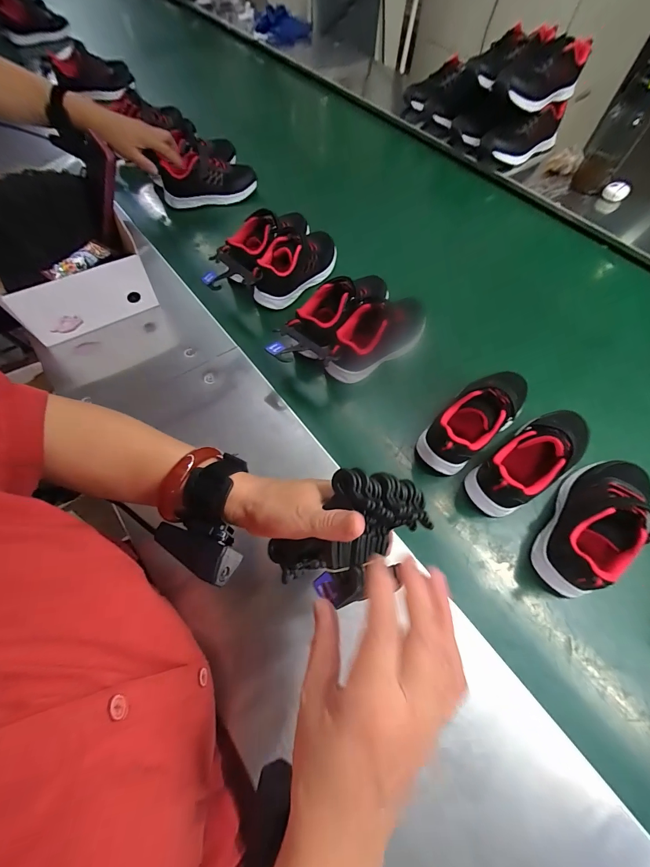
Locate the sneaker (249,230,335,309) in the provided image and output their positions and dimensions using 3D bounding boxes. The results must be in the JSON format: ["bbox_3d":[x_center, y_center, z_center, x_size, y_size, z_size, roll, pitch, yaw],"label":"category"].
[{"bbox_3d":[-0.051,-0.304,0.610,0.189,0.071,0.083,-37,70,-22],"label":"sneaker"}]

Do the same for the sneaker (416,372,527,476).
[{"bbox_3d":[0.212,-0.030,0.467,0.192,0.076,0.076,-38,70,-22],"label":"sneaker"}]

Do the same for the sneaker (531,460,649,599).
[{"bbox_3d":[0.323,0.101,0.403,0.078,0.078,0.187,37,65,15],"label":"sneaker"}]

